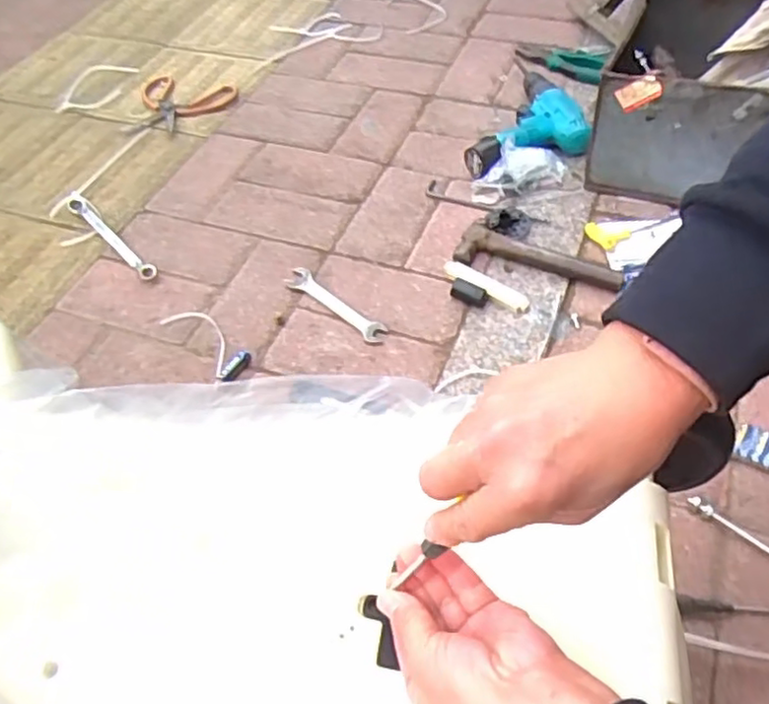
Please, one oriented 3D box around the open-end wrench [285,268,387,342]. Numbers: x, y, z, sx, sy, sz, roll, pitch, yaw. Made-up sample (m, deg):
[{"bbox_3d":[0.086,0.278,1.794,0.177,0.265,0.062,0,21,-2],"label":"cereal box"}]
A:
[{"bbox_3d":[-0.058,-0.058,0.809,0.154,0.005,0.031,33,61,26],"label":"open-end wrench"}]

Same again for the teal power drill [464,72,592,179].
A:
[{"bbox_3d":[0.187,-0.345,0.992,0.193,0.058,0.184,-19,53,-10],"label":"teal power drill"}]

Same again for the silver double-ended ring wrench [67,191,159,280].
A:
[{"bbox_3d":[-0.365,-0.156,0.889,0.025,0.015,0.211,-38,58,-23],"label":"silver double-ended ring wrench"}]

